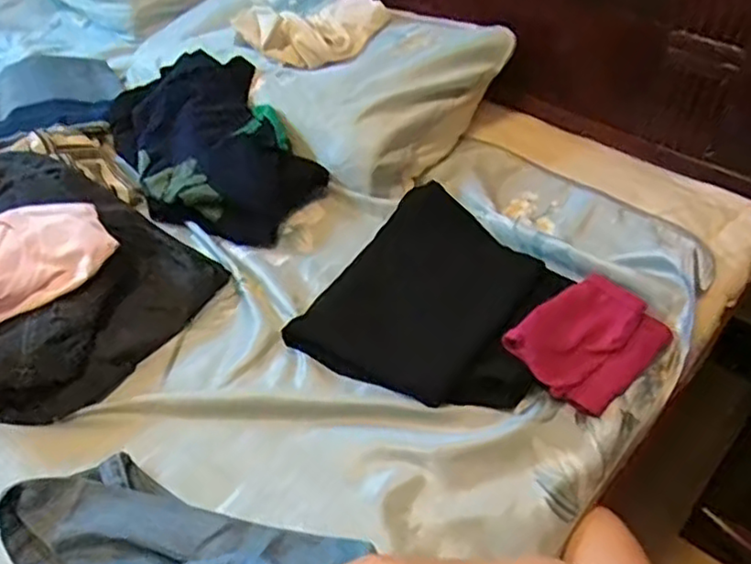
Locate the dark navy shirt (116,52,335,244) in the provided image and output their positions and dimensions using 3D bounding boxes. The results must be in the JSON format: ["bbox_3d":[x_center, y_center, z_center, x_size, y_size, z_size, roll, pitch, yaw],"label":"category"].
[{"bbox_3d":[-0.260,-0.217,1.036,0.225,0.131,0.359,-26,51,-22],"label":"dark navy shirt"}]

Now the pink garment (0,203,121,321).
[{"bbox_3d":[-0.471,0.005,0.820,0.300,0.063,0.140,-32,53,-26],"label":"pink garment"}]

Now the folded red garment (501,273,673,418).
[{"bbox_3d":[0.245,0.065,0.764,0.164,0.047,0.117,-30,52,-24],"label":"folded red garment"}]

